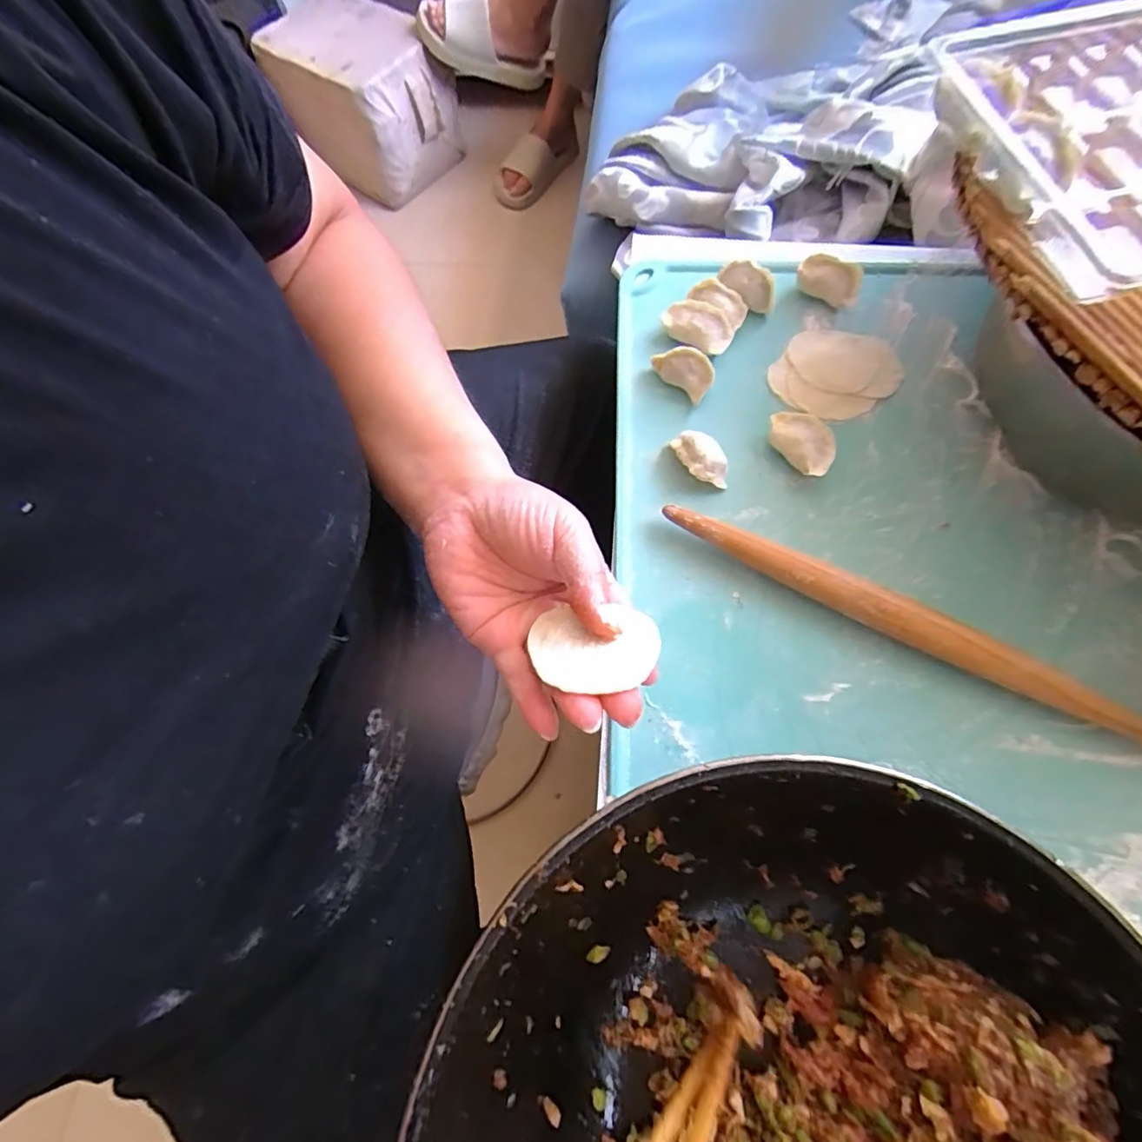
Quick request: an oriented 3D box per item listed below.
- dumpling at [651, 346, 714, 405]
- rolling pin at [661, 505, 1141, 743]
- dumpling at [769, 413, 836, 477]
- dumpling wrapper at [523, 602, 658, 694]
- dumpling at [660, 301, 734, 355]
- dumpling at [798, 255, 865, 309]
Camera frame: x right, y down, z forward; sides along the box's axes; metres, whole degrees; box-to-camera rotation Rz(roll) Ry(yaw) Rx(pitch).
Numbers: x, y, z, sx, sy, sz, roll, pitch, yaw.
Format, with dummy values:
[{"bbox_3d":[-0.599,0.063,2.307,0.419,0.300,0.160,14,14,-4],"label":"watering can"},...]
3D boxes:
[{"bbox_3d":[0.086,-0.153,0.408,0.049,0.029,0.019,40,76,15],"label":"dumpling"},{"bbox_3d":[0.201,0.029,0.334,0.303,0.031,0.021,26,73,11],"label":"rolling pin"},{"bbox_3d":[0.164,-0.091,0.385,0.050,0.022,0.034,35,75,13],"label":"dumpling"},{"bbox_3d":[0.009,0.032,0.223,0.054,0.004,0.043,4,41,17],"label":"dumpling wrapper"},{"bbox_3d":[0.100,-0.192,0.423,0.053,0.023,0.031,37,75,14],"label":"dumpling"},{"bbox_3d":[0.208,-0.234,0.432,0.048,0.025,0.024,16,71,8],"label":"dumpling"}]

